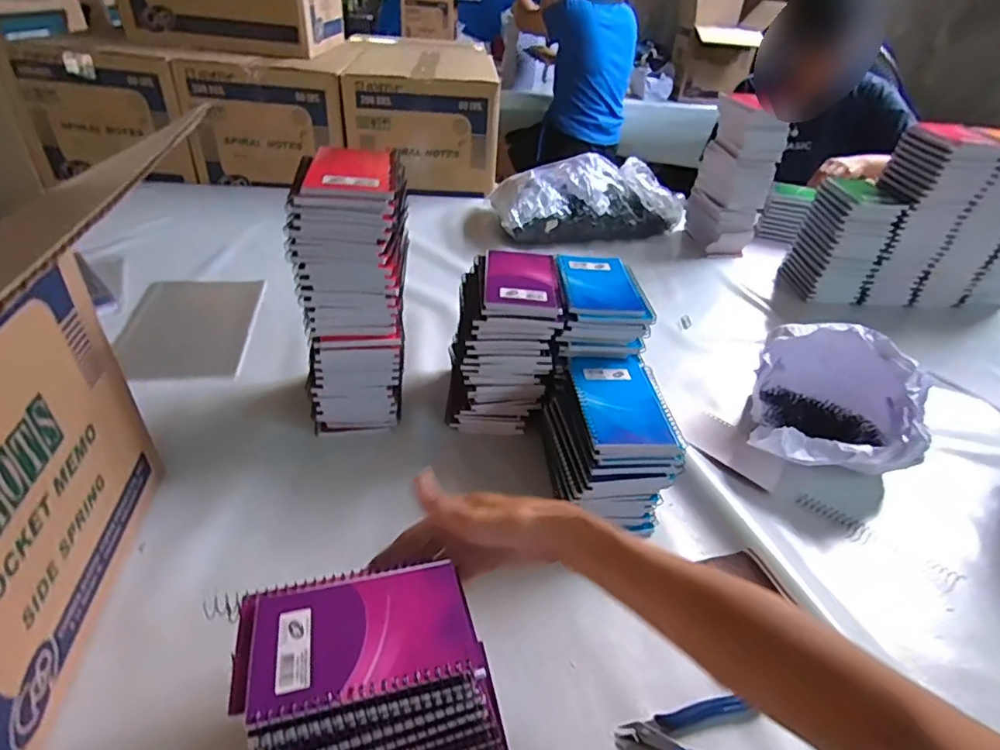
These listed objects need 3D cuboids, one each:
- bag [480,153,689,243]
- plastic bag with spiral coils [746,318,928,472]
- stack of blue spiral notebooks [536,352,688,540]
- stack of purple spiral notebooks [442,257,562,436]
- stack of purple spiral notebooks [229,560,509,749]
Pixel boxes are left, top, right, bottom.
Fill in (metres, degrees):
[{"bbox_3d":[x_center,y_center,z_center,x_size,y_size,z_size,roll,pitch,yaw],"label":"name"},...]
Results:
[{"bbox_3d":[0.201,-0.380,1.143,0.423,0.132,0.180,-6,38,-15],"label":"bag"},{"bbox_3d":[0.398,0.037,0.639,0.175,0.116,0.188,18,39,16],"label":"plastic bag with spiral coils"},{"bbox_3d":[0.113,0.065,0.571,0.109,0.110,0.164,-1,37,-8],"label":"stack of blue spiral notebooks"},{"bbox_3d":[0.002,-0.041,0.648,0.115,0.175,0.141,2,37,-5],"label":"stack of purple spiral notebooks"},{"bbox_3d":[-0.082,0.208,0.357,0.155,0.101,0.122,-6,38,-15],"label":"stack of purple spiral notebooks"}]

